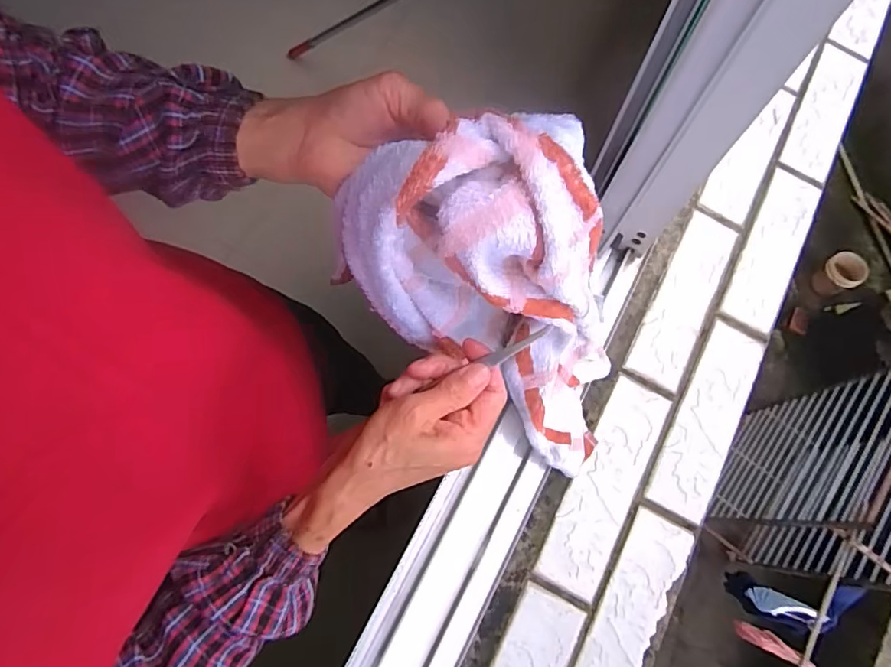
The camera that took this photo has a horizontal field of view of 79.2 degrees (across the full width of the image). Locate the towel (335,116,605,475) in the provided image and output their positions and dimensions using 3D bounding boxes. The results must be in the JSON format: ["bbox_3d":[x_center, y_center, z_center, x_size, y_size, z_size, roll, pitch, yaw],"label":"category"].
[{"bbox_3d":[0.049,-0.014,0.368,0.107,0.309,0.114,24,71,33],"label":"towel"}]

